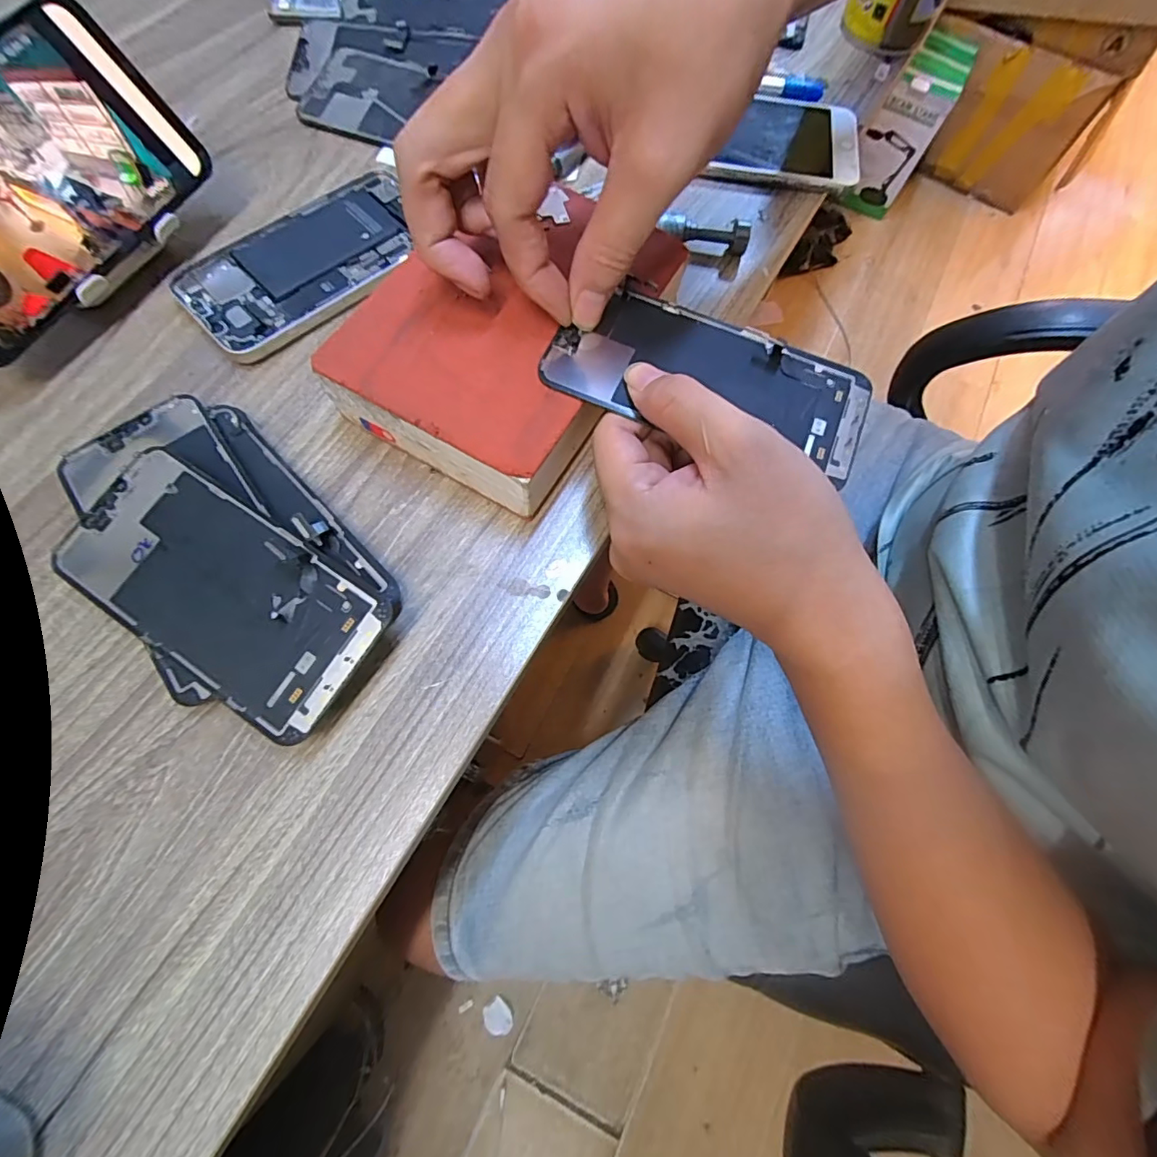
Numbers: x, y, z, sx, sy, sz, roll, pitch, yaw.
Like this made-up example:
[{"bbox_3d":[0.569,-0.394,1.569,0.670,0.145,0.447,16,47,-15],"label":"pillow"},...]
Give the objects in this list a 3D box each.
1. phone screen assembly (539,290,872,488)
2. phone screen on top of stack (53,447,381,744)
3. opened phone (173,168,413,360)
[{"bbox_3d":[0.058,-0.093,0.242,0.143,0.006,0.067,15,72,2],"label":"phone screen assembly"},{"bbox_3d":[-0.151,0.003,0.219,0.140,0.004,0.068,31,79,10],"label":"phone screen on top of stack"},{"bbox_3d":[-0.150,-0.181,0.293,0.074,0.010,0.139,43,74,11],"label":"opened phone"}]

